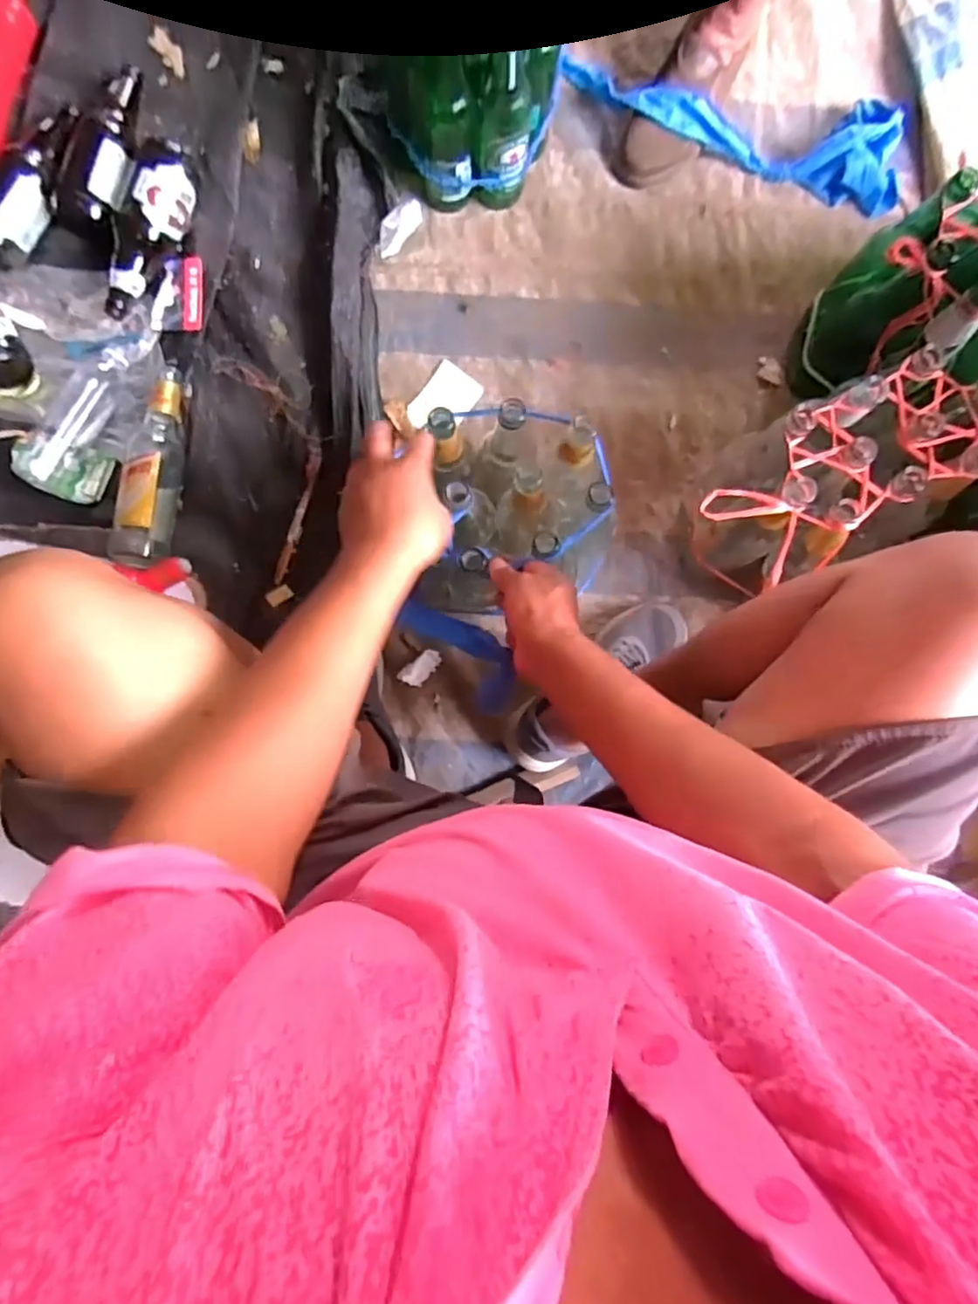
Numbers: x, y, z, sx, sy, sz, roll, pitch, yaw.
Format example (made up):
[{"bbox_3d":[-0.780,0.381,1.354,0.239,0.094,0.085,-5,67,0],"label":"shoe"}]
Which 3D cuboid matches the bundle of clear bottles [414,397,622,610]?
[{"bbox_3d":[0.024,-0.148,0.712,0.189,0.211,0.193,7,89,-1],"label":"bundle of clear bottles"}]

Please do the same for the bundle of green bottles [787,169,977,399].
[{"bbox_3d":[0.541,-0.409,0.769,0.244,0.265,0.212,-28,90,-2],"label":"bundle of green bottles"}]

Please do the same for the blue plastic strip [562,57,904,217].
[{"bbox_3d":[0.342,-0.746,0.870,0.484,0.061,0.142,19,89,-1],"label":"blue plastic strip"}]

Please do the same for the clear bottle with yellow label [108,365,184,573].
[{"bbox_3d":[-0.453,-0.247,0.854,0.069,0.070,0.267,1,90,-2],"label":"clear bottle with yellow label"}]

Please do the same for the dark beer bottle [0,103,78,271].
[{"bbox_3d":[-0.599,-0.610,0.839,0.063,0.064,0.216,39,89,-1],"label":"dark beer bottle"}]

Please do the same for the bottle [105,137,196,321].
[{"bbox_3d":[-0.453,-0.554,0.847,0.069,0.059,0.225,22,89,-1],"label":"bottle"}]

